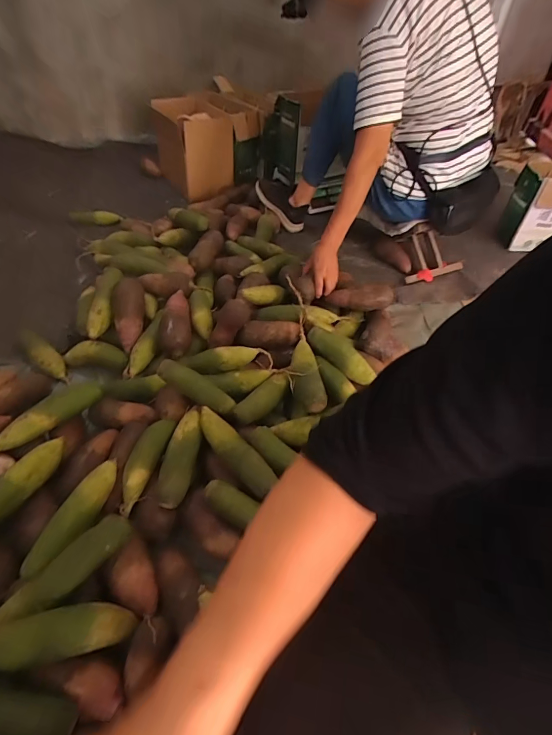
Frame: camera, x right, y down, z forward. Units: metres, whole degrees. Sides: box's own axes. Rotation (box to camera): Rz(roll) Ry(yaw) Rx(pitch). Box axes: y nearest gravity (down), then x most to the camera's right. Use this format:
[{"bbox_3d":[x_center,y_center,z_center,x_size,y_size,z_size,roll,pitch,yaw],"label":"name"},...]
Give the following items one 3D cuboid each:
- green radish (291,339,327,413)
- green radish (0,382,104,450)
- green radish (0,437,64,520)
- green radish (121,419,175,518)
[{"bbox_3d":[0.061,0.007,0.797,0.060,0.045,0.185,-1,48,-9],"label":"green radish"},{"bbox_3d":[-0.434,0.086,0.720,0.047,0.045,0.212,34,54,24],"label":"green radish"},{"bbox_3d":[-0.455,0.214,0.654,0.054,0.059,0.217,29,53,20],"label":"green radish"},{"bbox_3d":[-0.237,0.179,0.698,0.054,0.067,0.181,9,48,4],"label":"green radish"}]

